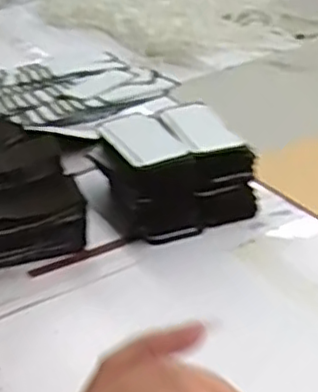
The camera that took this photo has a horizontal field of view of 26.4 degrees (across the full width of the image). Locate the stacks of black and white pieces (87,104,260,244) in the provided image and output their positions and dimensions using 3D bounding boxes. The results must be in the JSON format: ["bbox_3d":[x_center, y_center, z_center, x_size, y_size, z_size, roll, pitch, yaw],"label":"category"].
[{"bbox_3d":[0.015,-0.038,0.843,0.166,0.097,0.158,-14,32,-12],"label":"stacks of black and white pieces"}]

